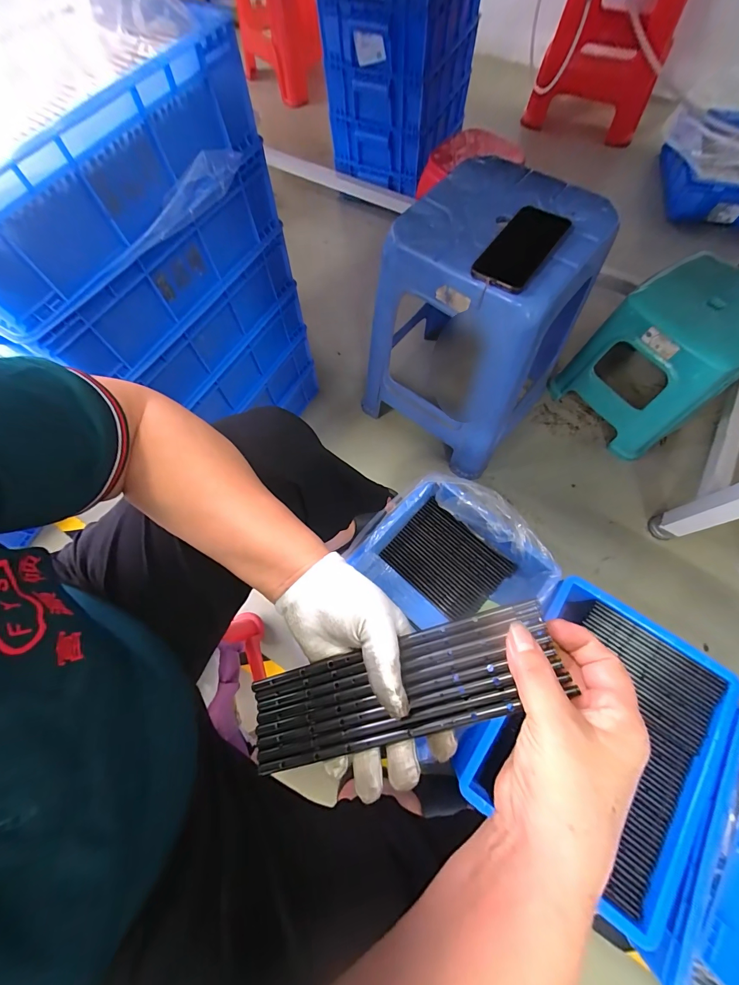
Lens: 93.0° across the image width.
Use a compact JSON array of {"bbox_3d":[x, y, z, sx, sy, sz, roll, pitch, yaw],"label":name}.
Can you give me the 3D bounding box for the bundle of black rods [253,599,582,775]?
[{"bbox_3d":[0.018,0.139,0.247,0.221,0.012,0.061,-22,69,9],"label":"bundle of black rods"}]

